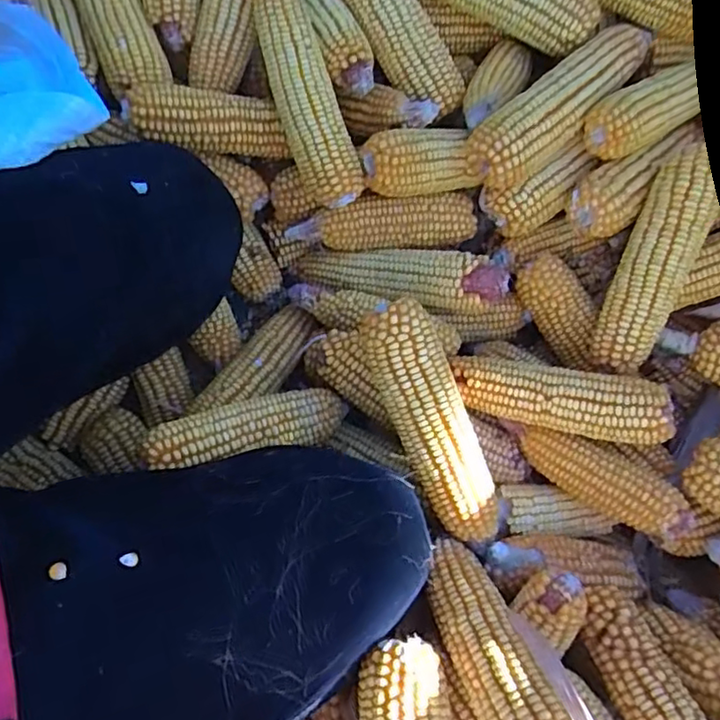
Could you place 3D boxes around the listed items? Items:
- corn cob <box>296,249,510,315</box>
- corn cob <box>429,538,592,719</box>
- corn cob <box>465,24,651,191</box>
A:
[{"bbox_3d":[0.035,-0.076,0.576,0.195,0.042,0.051,8,76,20],"label":"corn cob"},{"bbox_3d":[0.093,0.199,0.399,0.059,0.045,0.197,-24,37,-6],"label":"corn cob"},{"bbox_3d":[0.175,-0.222,0.542,0.205,0.047,0.057,-41,81,-9],"label":"corn cob"}]

